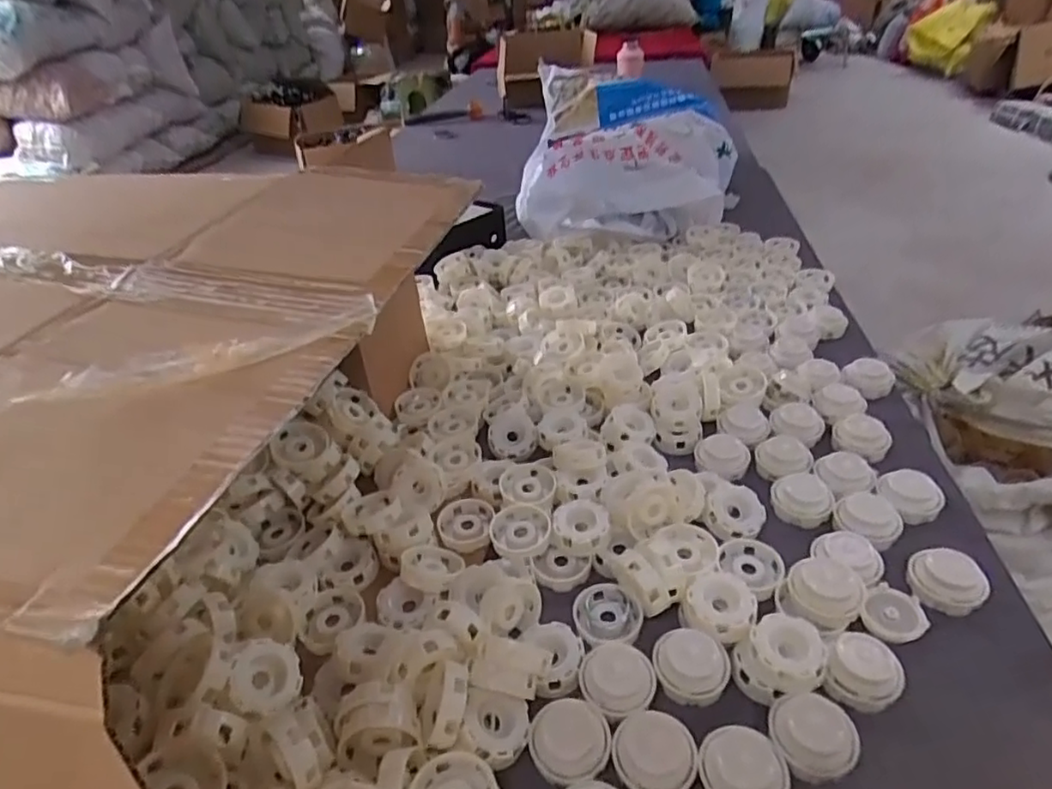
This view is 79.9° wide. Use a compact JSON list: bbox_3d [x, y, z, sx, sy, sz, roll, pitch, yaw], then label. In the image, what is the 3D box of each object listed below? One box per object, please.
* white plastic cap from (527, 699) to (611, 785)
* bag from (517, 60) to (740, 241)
[{"bbox_3d":[0.035,0.281,0.513,0.065,0.017,0.060,-4,39,4],"label":"white plastic cap"},{"bbox_3d":[0.233,-0.541,1.409,0.465,0.210,0.638,1,33,11],"label":"bag"}]

